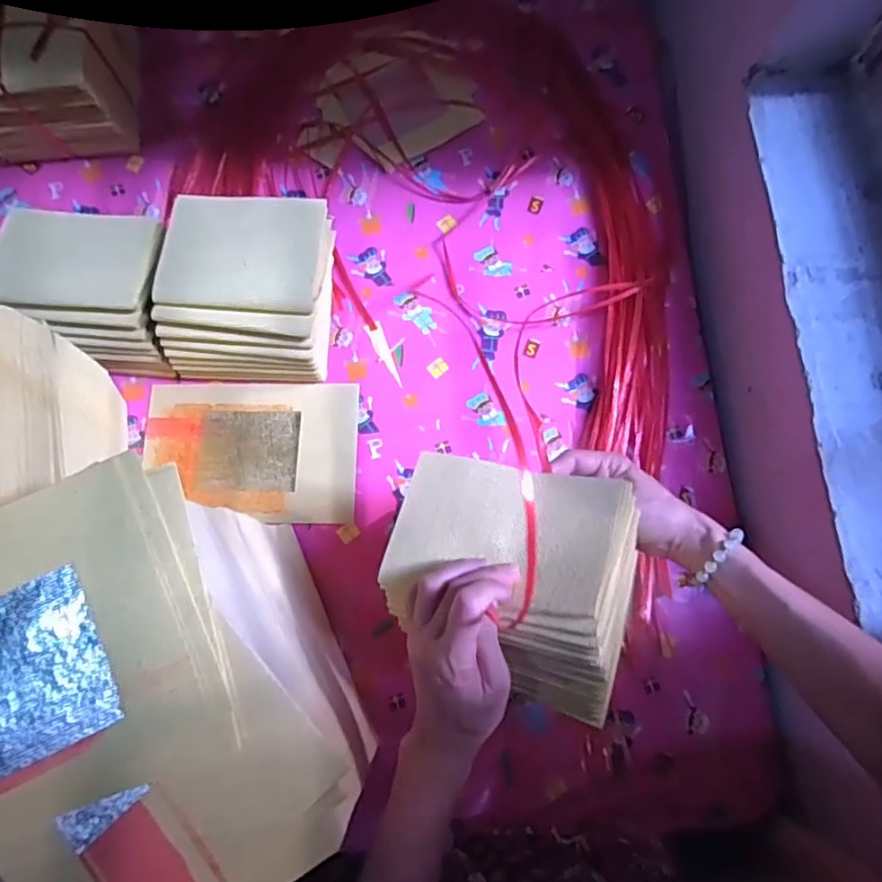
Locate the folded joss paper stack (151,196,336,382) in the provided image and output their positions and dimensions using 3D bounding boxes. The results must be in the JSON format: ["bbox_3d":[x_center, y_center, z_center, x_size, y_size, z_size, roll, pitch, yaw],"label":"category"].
[{"bbox_3d":[-0.194,-0.156,0.609,0.159,0.104,0.168,4,79,-1],"label":"folded joss paper stack"}]

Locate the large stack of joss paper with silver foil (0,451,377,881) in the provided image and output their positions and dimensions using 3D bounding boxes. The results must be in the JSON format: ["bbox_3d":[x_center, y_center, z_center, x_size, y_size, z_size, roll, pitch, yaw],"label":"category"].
[{"bbox_3d":[-0.214,0.179,0.423,0.246,0.246,0.244,-27,81,-6],"label":"large stack of joss paper with silver foil"}]

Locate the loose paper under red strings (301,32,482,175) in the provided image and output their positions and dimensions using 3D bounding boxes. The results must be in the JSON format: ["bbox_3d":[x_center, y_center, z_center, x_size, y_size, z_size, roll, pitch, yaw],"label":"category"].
[{"bbox_3d":[-0.063,-0.413,0.706,0.223,0.023,0.151,-31,82,-7],"label":"loose paper under red strings"}]

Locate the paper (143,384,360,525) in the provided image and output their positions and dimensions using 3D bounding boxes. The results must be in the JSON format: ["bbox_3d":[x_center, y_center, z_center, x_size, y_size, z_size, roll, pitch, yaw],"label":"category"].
[{"bbox_3d":[-0.202,0.011,0.623,0.223,0.007,0.150,0,74,-2],"label":"paper"}]

